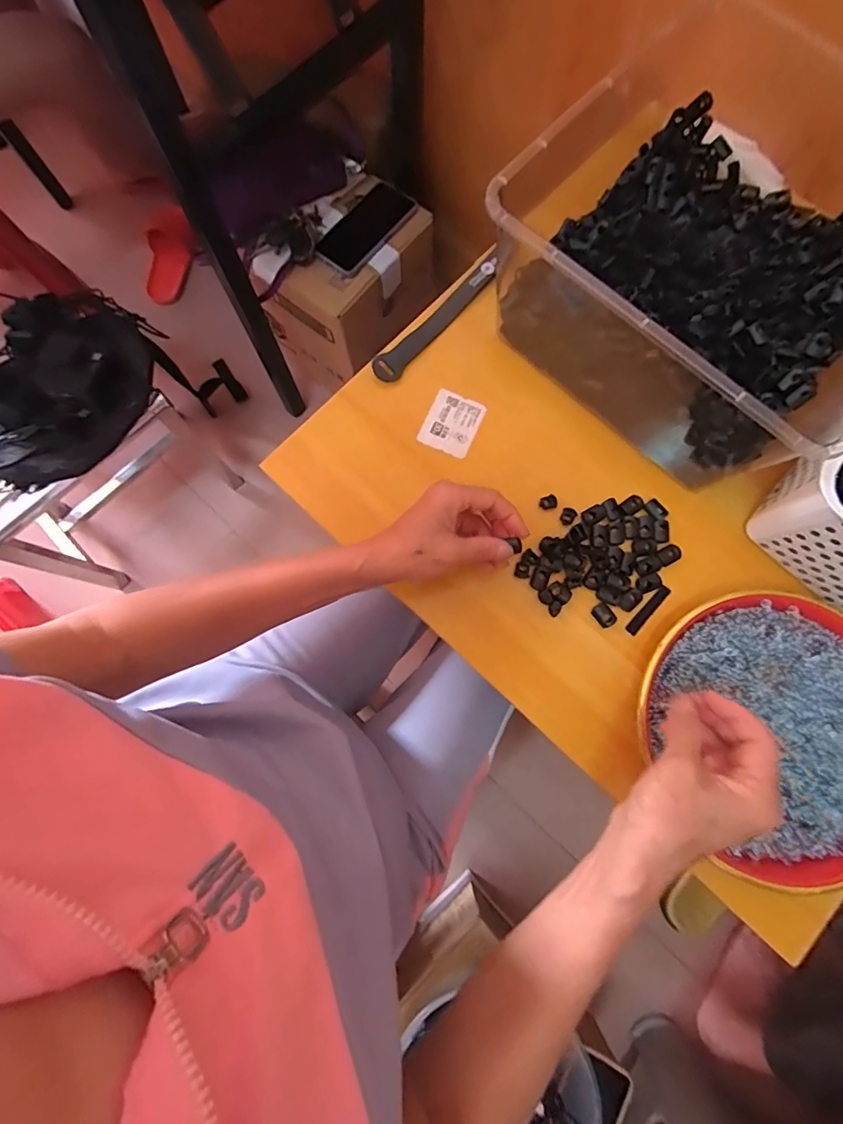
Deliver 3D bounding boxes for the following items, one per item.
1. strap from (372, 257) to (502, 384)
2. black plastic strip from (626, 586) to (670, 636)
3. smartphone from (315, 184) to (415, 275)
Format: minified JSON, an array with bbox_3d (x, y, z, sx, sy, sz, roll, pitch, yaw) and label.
[{"bbox_3d":[0.017,-0.234,0.482,0.023,0.009,0.166,43,82,8],"label":"strap"},{"bbox_3d":[0.198,0.042,0.432,0.010,0.004,0.053,43,82,8],"label":"black plastic strip"},{"bbox_3d":[-0.088,-0.506,0.754,0.076,0.015,0.163,40,82,8],"label":"smartphone"}]

